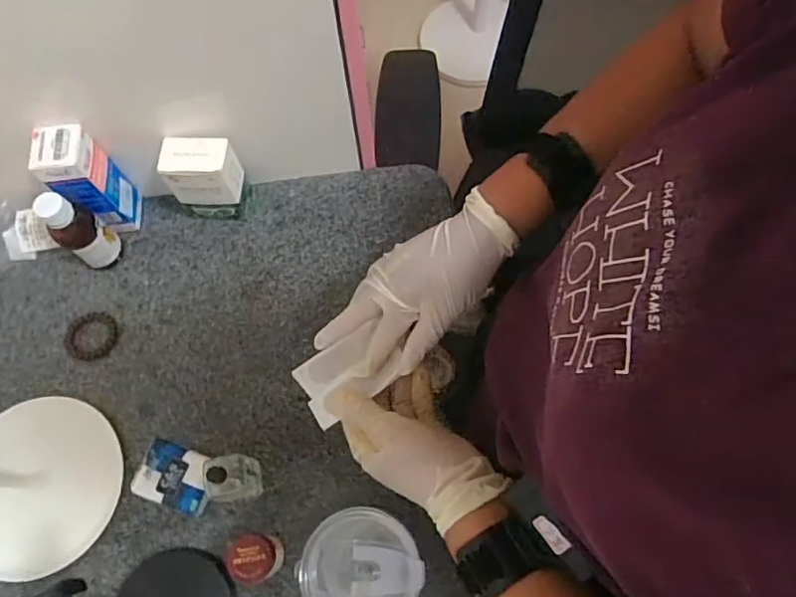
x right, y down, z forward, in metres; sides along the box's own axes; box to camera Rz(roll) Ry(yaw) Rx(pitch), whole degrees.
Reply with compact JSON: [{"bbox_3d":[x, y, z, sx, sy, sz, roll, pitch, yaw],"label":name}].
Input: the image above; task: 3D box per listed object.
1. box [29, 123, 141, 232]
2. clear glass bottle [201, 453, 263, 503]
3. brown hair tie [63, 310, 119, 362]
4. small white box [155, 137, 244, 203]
[{"bbox_3d":[-0.323,-0.119,0.609,0.050,0.150,0.051,-3,70,1],"label":"box"},{"bbox_3d":[-0.150,0.162,0.526,0.028,0.103,0.045,-4,70,0],"label":"clear glass bottle"},{"bbox_3d":[-0.340,0.042,0.629,0.059,0.004,0.055,-1,70,2],"label":"brown hair tie"},{"bbox_3d":[-0.208,-0.136,0.610,0.072,0.071,0.041,-5,69,1],"label":"small white box"}]

